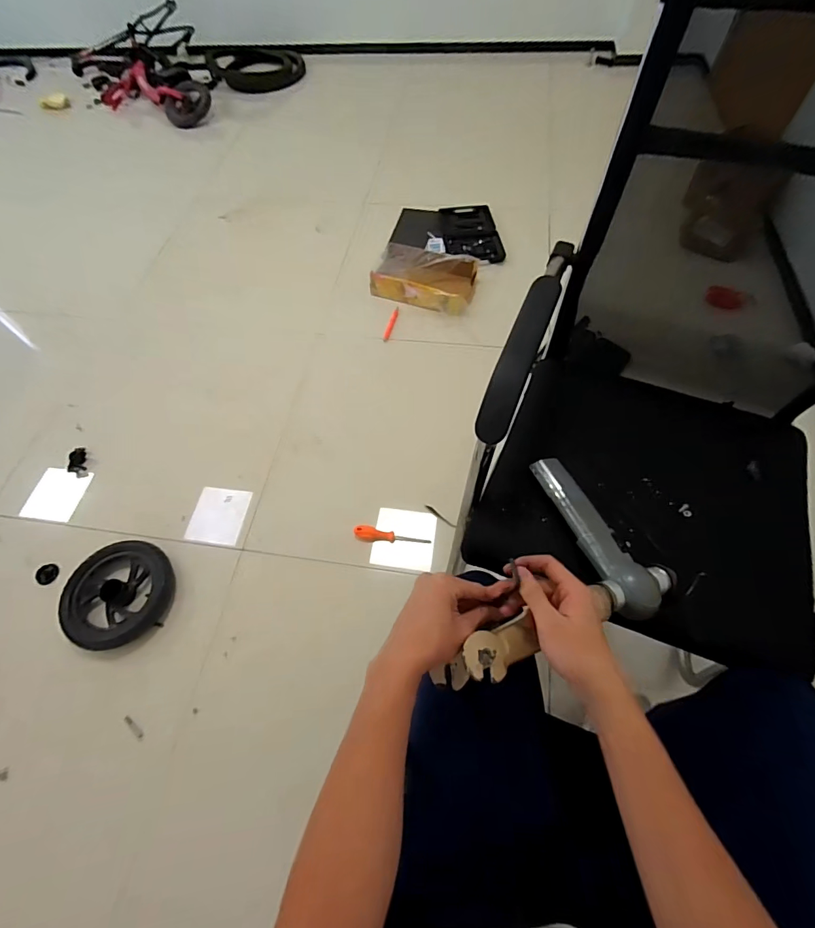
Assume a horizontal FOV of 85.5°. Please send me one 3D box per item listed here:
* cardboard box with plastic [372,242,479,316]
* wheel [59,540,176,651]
[{"bbox_3d":[0.057,-0.670,1.588,0.369,0.078,0.231,16,63,13],"label":"cardboard box with plastic"},{"bbox_3d":[-0.730,0.325,1.116,0.260,0.044,0.255,-2,61,3],"label":"wheel"}]

